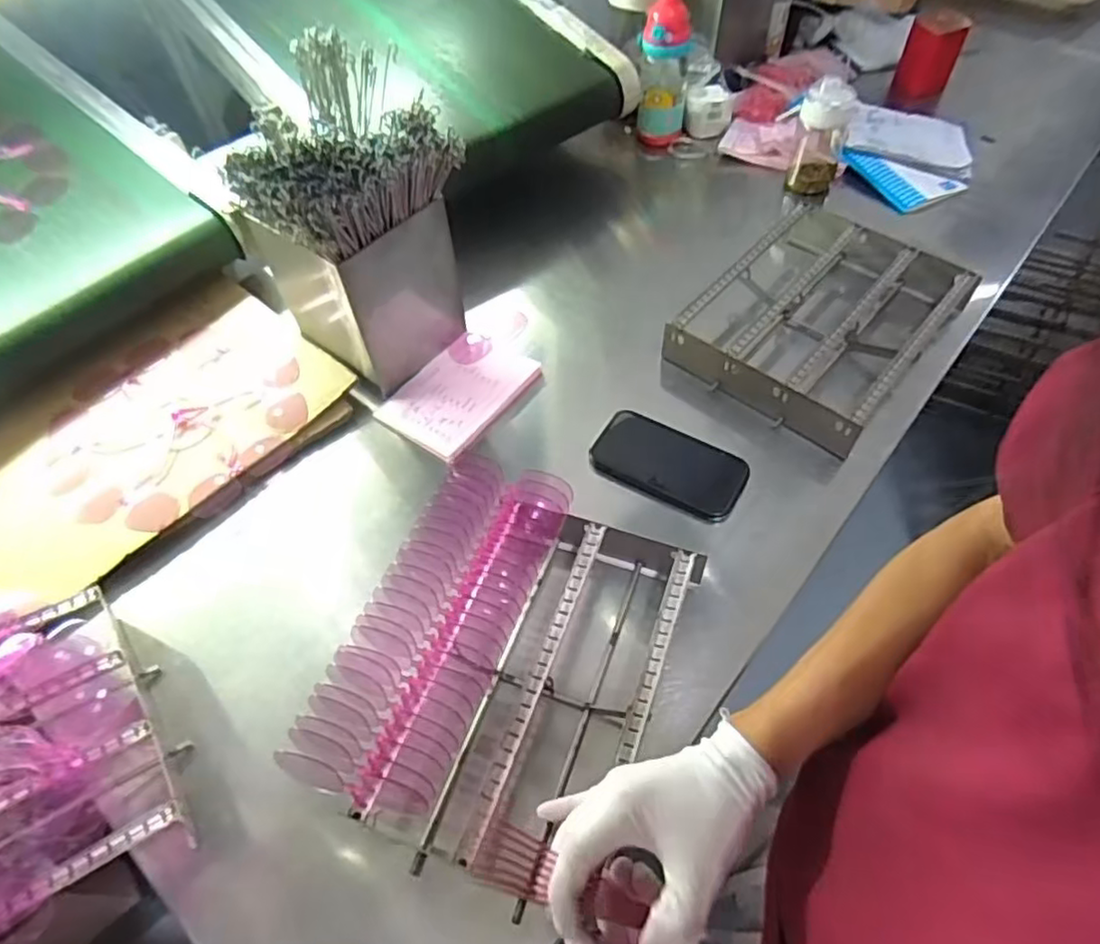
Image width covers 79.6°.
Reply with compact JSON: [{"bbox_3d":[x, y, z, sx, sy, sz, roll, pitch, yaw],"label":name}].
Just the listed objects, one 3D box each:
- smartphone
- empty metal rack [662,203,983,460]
[{"bbox_3d":[0.130,-0.010,0.728,0.165,0.014,0.095,28,61,20],"label":"smartphone"},{"bbox_3d":[0.329,-0.187,0.811,0.245,0.068,0.314,35,64,24],"label":"empty metal rack"}]

